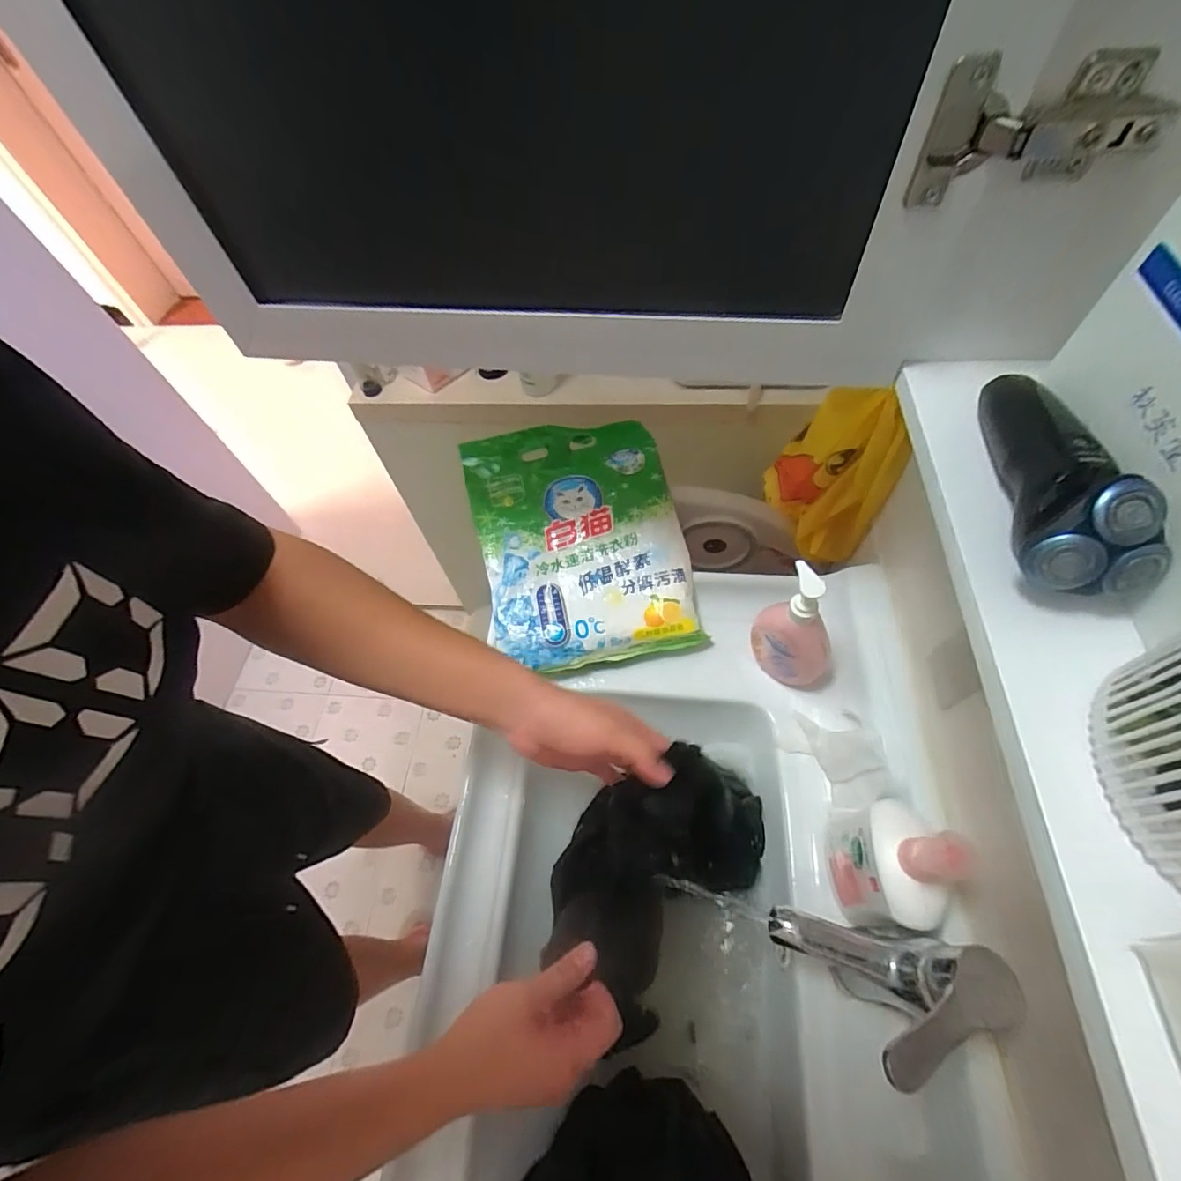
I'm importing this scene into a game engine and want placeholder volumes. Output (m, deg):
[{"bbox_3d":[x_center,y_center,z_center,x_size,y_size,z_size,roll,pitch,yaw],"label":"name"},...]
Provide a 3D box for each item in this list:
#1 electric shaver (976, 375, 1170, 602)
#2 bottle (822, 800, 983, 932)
[{"bbox_3d":[0.255,-0.073,0.279,0.056,0.048,0.156,9,60,10],"label":"electric shaver"},{"bbox_3d":[0.267,0.236,0.450,0.069,0.144,0.091,-4,59,2],"label":"bottle"}]

